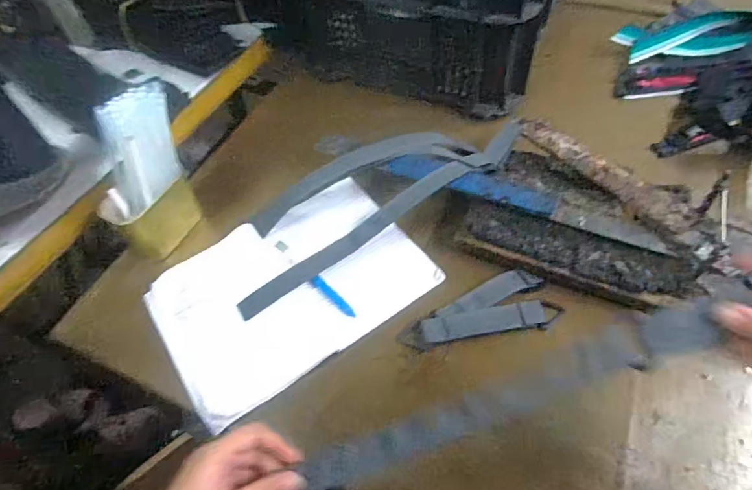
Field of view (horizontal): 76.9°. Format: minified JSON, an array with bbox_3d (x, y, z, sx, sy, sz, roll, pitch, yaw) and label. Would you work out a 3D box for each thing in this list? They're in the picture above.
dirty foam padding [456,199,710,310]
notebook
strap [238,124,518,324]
[{"bbox_3d":[0.205,0.011,0.506,0.236,0.020,0.063,21,85,20],"label":"dirty foam padding"},{"bbox_3d":[-0.100,0.044,0.548,0.291,0.009,0.203,-31,60,-16],"label":"notebook"},{"bbox_3d":[-0.007,-0.066,0.579,0.384,0.037,0.134,-31,59,-1],"label":"strap"}]

